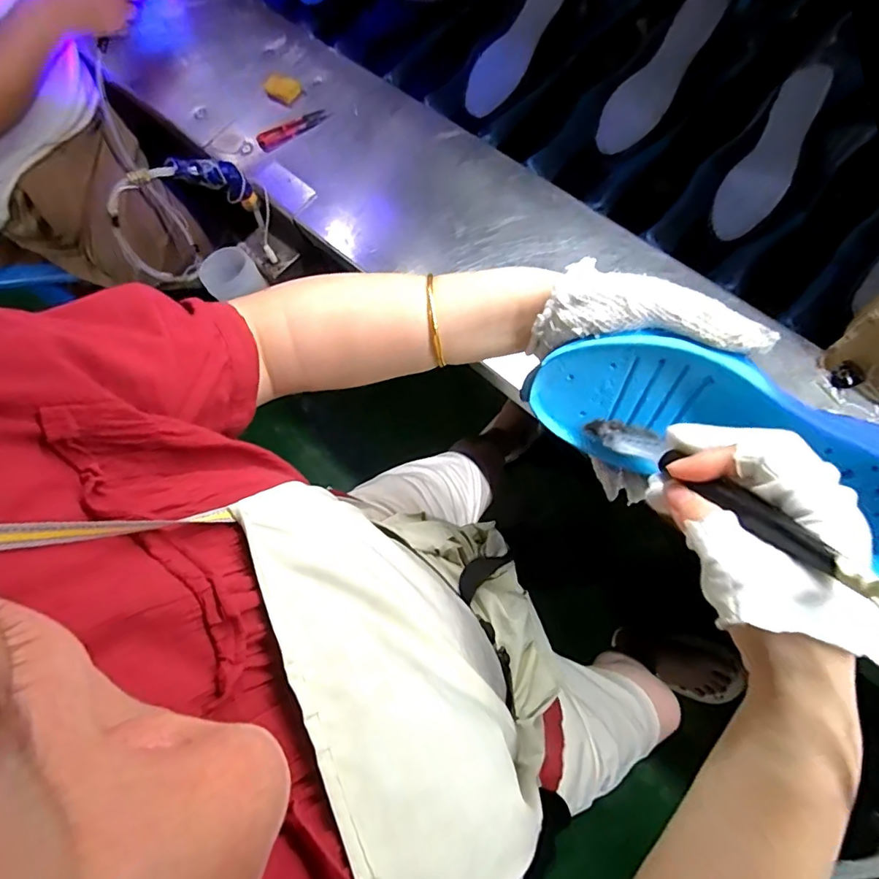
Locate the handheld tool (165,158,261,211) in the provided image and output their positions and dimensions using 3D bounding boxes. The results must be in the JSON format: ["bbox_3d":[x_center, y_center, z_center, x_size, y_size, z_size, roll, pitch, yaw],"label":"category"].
[{"bbox_3d":[-0.262,-0.316,0.632,0.031,0.144,0.041,29,104,9],"label":"handheld tool"}]

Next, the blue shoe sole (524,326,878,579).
[{"bbox_3d":[0.168,0.000,0.297,0.230,0.085,0.020,23,32,16],"label":"blue shoe sole"}]

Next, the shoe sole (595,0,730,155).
[{"bbox_3d":[0.287,-0.476,0.676,0.065,0.008,0.208,42,110,12],"label":"shoe sole"}]

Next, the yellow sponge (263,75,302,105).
[{"bbox_3d":[-0.222,-0.498,0.737,0.048,0.024,0.023,-12,74,-2],"label":"yellow sponge"}]

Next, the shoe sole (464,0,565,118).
[{"bbox_3d":[0.107,-0.557,0.720,0.068,0.026,0.217,40,105,11],"label":"shoe sole"}]

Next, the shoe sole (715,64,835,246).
[{"bbox_3d":[0.398,-0.344,0.619,0.070,0.017,0.211,31,99,38],"label":"shoe sole"}]

